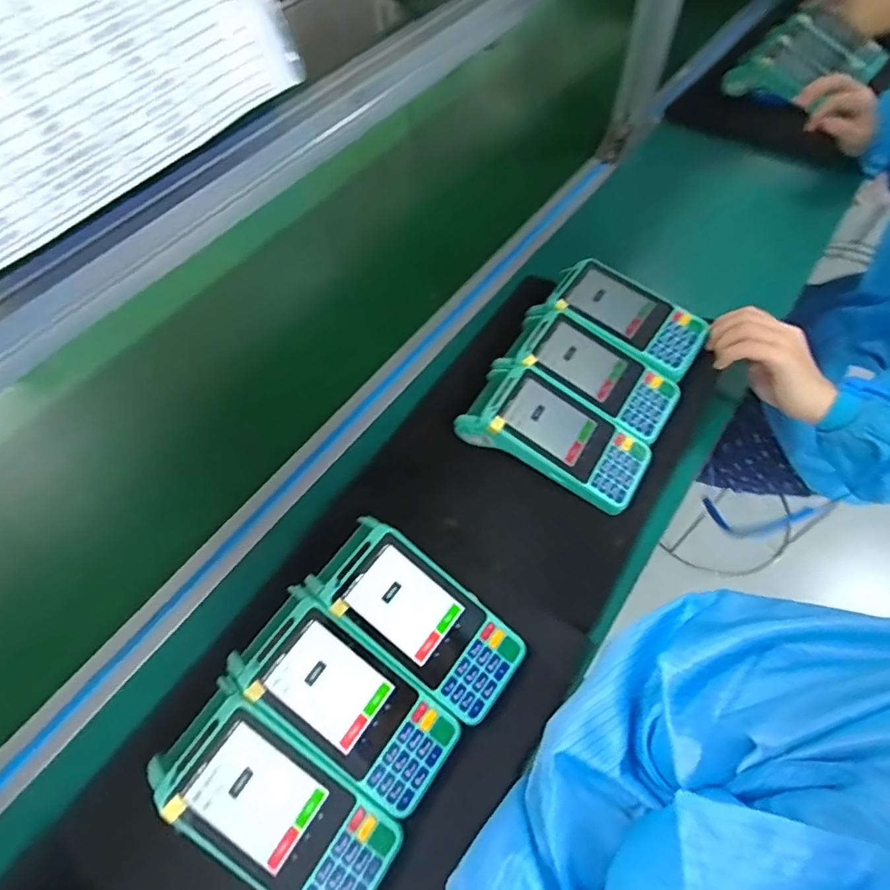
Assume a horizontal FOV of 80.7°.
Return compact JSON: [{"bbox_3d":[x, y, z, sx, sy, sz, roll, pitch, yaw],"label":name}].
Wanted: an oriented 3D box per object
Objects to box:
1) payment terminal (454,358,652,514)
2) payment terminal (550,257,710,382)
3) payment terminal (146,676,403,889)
[{"bbox_3d":[0.102,-0.011,0.490,0.170,0.054,0.085,30,64,19],"label":"payment terminal"},{"bbox_3d":[0.187,-0.134,0.539,0.157,0.035,0.069,34,65,21],"label":"payment terminal"},{"bbox_3d":[-0.114,0.242,0.354,0.168,0.038,0.078,34,65,7],"label":"payment terminal"}]

